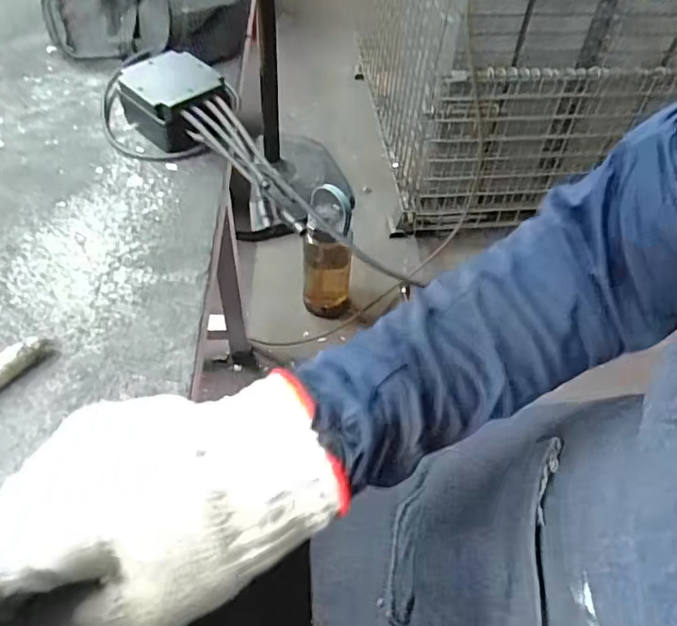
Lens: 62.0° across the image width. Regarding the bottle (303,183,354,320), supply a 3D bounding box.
[{"bbox_3d":[-0.020,-0.125,1.217,0.105,0.295,0.088,9,51,5],"label":"bottle"}]

